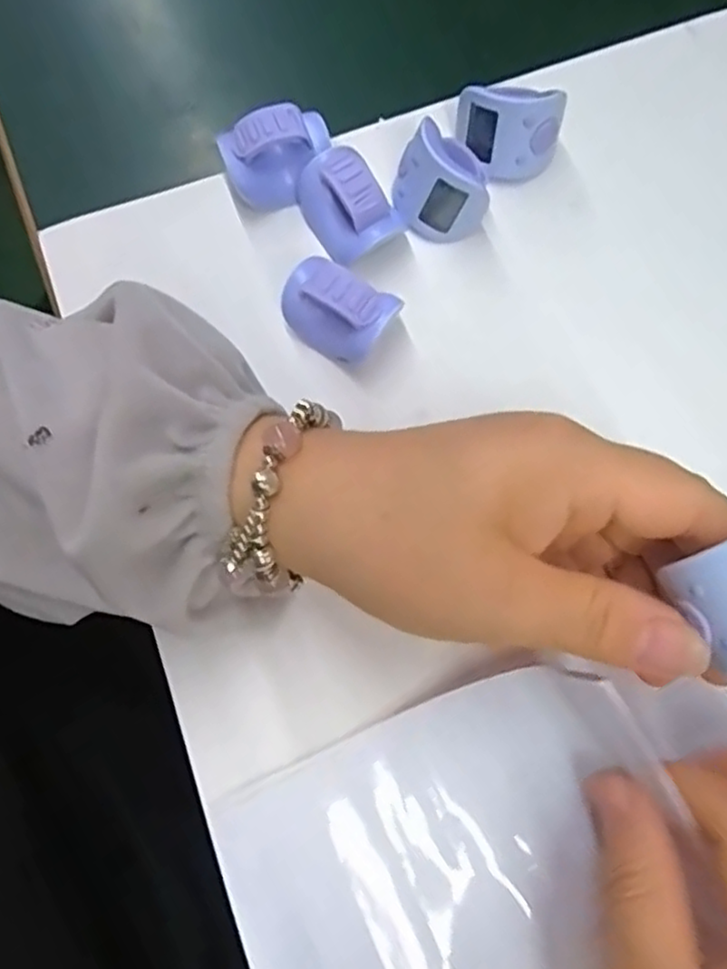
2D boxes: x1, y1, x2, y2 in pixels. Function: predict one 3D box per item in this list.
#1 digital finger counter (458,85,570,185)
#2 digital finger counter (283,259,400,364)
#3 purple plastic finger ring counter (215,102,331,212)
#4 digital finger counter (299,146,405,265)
[{"bbox_3d":[0.055,-0.133,0.268,0.038,0.029,0.019,7,76,2],"label":"digital finger counter"},{"bbox_3d":[-0.010,-0.061,0.256,0.040,0.033,0.023,20,77,5],"label":"digital finger counter"},{"bbox_3d":[-0.032,-0.125,0.272,0.041,0.034,0.019,-22,77,-5],"label":"purple plastic finger ring counter"},{"bbox_3d":[-0.007,-0.103,0.266,0.028,0.029,0.039,-35,78,-8],"label":"digital finger counter"}]

